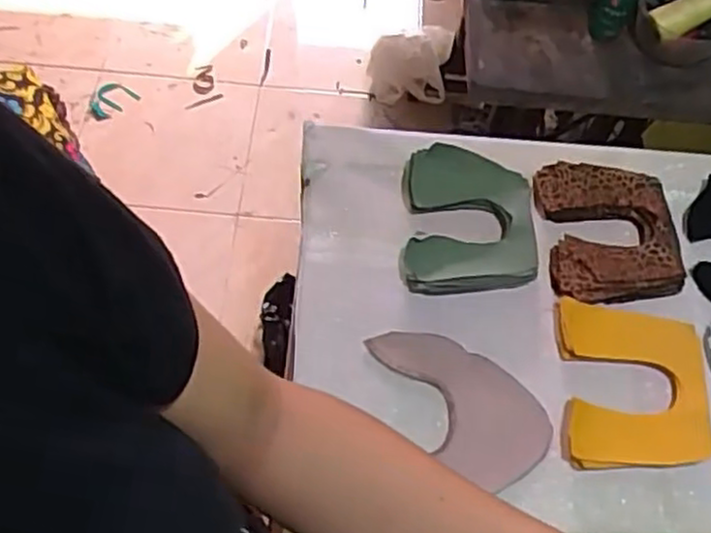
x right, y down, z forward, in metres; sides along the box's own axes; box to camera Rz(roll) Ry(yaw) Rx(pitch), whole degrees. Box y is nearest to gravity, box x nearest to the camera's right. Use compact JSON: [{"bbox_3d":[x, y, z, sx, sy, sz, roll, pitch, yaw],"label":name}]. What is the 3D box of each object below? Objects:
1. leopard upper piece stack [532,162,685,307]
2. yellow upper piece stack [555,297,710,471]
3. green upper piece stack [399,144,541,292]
[{"bbox_3d":[0.259,-0.038,0.752,0.131,0.026,0.156,-2,59,-5],"label":"leopard upper piece stack"},{"bbox_3d":[0.248,0.106,0.662,0.127,0.029,0.151,7,58,0],"label":"yellow upper piece stack"},{"bbox_3d":[0.113,-0.046,0.745,0.131,0.036,0.156,2,59,-3],"label":"green upper piece stack"}]

